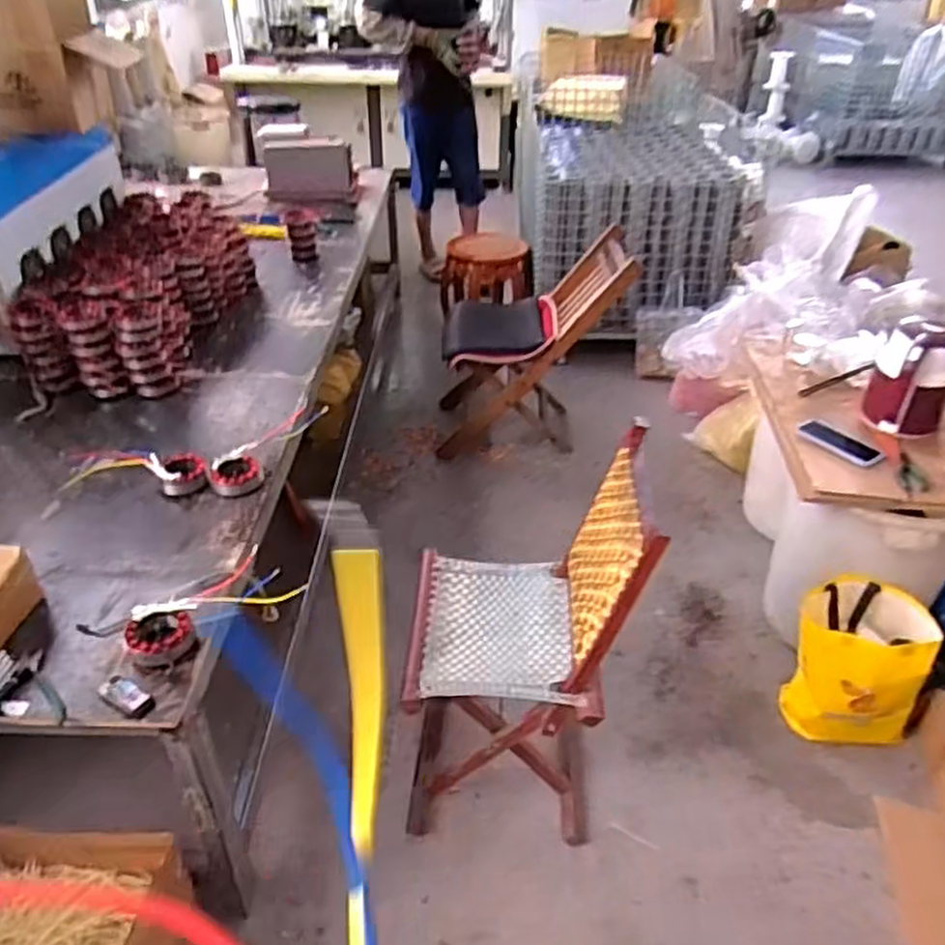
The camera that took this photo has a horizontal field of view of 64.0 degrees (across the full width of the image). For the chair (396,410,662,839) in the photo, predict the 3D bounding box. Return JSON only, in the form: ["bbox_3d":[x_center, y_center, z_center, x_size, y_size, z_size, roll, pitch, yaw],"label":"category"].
[{"bbox_3d":[0.074,0.298,1.327,0.359,0.710,0.317,3,36,3],"label":"chair"}]

